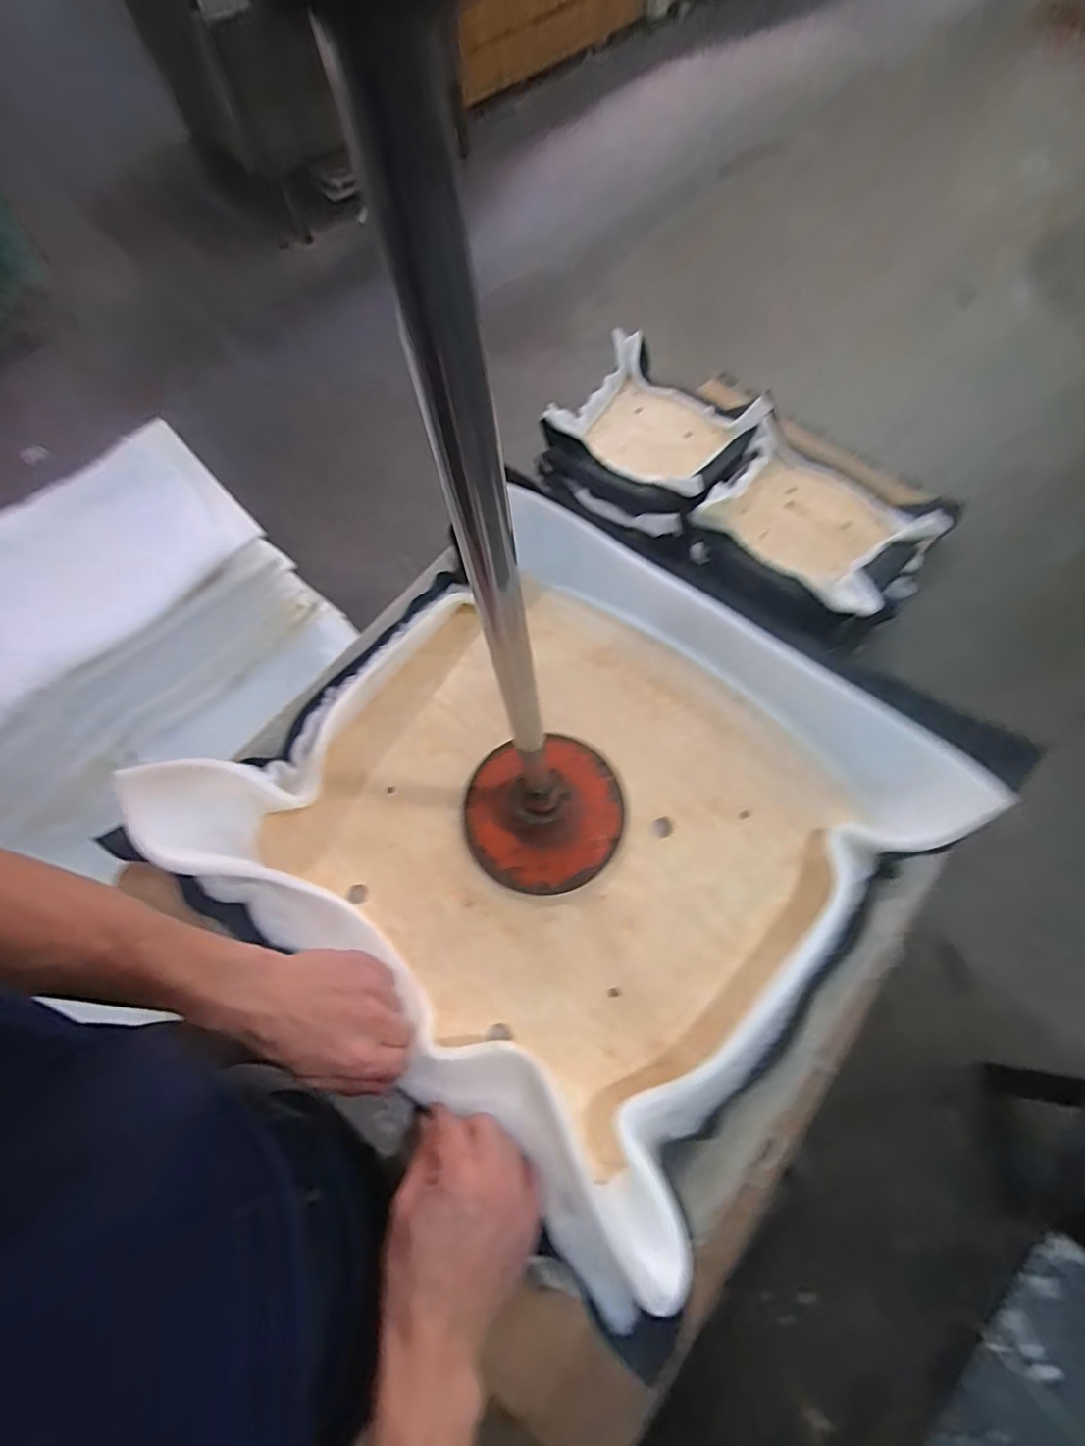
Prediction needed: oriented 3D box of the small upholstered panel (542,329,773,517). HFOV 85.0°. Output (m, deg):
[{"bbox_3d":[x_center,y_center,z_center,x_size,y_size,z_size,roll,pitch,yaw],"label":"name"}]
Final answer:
[{"bbox_3d":[0.306,-0.809,1.673,0.525,0.202,0.440,37,73,17],"label":"small upholstered panel"}]

